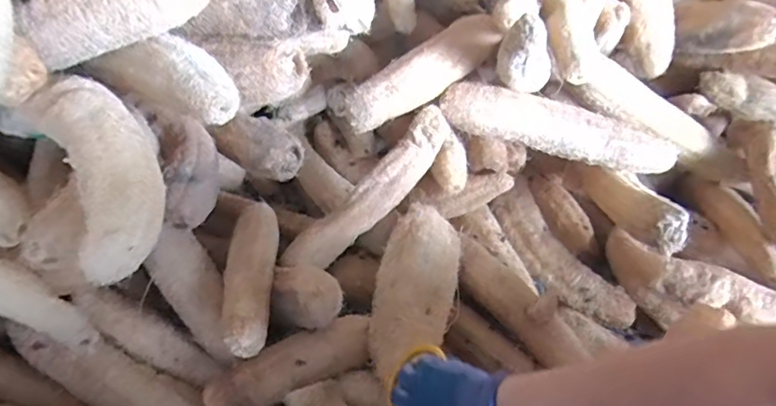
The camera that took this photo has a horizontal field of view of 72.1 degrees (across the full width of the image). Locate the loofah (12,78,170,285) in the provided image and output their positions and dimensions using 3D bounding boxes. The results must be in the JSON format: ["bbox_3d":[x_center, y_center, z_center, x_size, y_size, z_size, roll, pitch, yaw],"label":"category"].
[{"bbox_3d":[-0.282,-0.047,0.516,0.096,0.075,0.236,-25,68,-25],"label":"loofah"}]

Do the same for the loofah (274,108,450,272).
[{"bbox_3d":[-0.022,-0.011,0.742,0.298,0.046,0.057,-45,62,-1],"label":"loofah"}]

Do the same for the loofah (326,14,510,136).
[{"bbox_3d":[0.046,-0.182,0.725,0.066,0.072,0.259,39,55,25],"label":"loofah"}]

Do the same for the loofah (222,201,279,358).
[{"bbox_3d":[-0.171,0.087,0.670,0.063,0.042,0.271,-2,34,-9],"label":"loofah"}]

